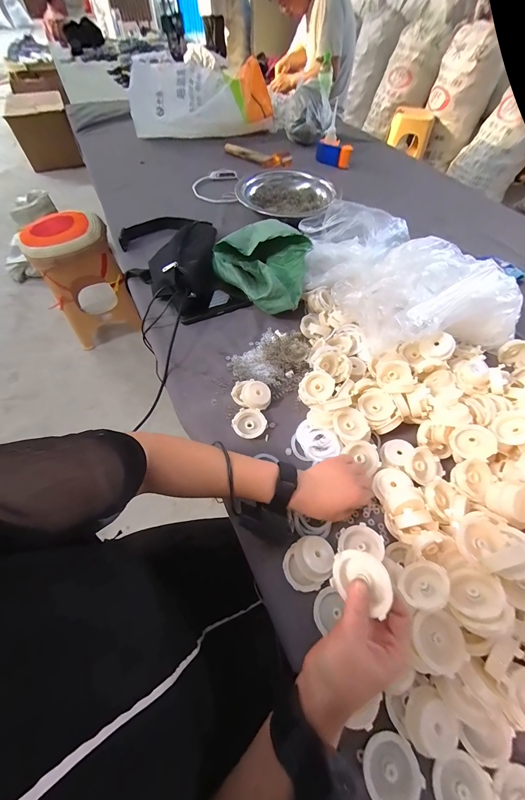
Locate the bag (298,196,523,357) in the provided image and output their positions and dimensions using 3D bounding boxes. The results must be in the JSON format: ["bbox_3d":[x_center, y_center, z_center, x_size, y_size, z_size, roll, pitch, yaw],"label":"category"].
[{"bbox_3d":[0.260,-0.298,0.616,0.318,0.098,0.464,-14,59,-10],"label":"bag"}]

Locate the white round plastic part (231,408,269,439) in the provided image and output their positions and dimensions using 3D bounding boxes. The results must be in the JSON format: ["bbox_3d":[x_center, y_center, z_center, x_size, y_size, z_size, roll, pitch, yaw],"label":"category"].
[{"bbox_3d":[-0.022,0.040,0.491,0.053,0.020,0.052,0,57,-1],"label":"white round plastic part"}]

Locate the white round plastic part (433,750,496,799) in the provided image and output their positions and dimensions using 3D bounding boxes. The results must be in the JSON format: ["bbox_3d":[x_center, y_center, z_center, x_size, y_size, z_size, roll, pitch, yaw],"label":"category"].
[{"bbox_3d":[0.193,0.376,0.277,0.054,0.012,0.050,0,57,-1],"label":"white round plastic part"}]

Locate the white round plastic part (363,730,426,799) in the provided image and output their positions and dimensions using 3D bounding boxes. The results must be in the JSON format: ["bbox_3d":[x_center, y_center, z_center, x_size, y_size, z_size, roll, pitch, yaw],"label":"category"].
[{"bbox_3d":[0.125,0.360,0.279,0.053,0.011,0.053,-20,60,-13],"label":"white round plastic part"}]

